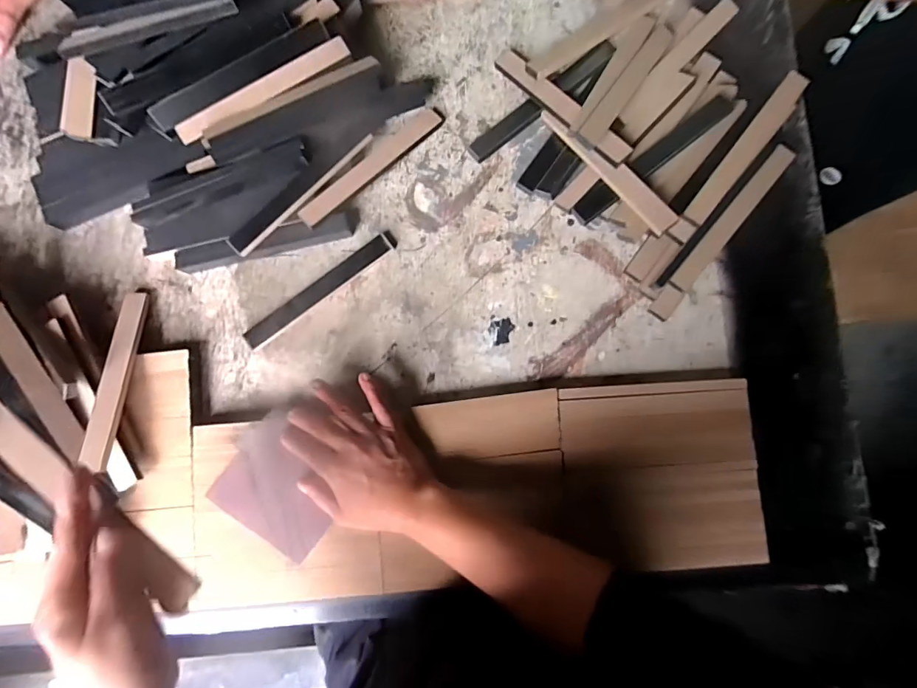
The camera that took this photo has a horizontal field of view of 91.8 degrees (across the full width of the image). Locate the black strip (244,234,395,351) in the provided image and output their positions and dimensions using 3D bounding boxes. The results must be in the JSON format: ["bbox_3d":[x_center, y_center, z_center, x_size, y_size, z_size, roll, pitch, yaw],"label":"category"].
[{"bbox_3d":[-0.141,-0.053,0.449,0.171,0.008,0.020,-37,86,0],"label":"black strip"}]

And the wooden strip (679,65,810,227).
[{"bbox_3d":[0.272,-0.183,0.422,0.022,0.018,0.172,38,87,4],"label":"wooden strip"}]

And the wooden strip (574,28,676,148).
[{"bbox_3d":[0.161,-0.247,0.421,0.021,0.007,0.178,34,71,4],"label":"wooden strip"}]

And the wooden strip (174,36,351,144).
[{"bbox_3d":[-0.179,-0.234,0.408,0.172,0.011,0.020,-32,85,-2],"label":"wooden strip"}]

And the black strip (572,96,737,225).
[{"bbox_3d":[0.185,-0.177,0.420,0.176,0.014,0.023,-37,86,0],"label":"black strip"}]

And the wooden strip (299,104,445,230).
[{"bbox_3d":[-0.085,-0.181,0.447,0.180,0.009,0.028,-44,77,-9],"label":"wooden strip"}]

